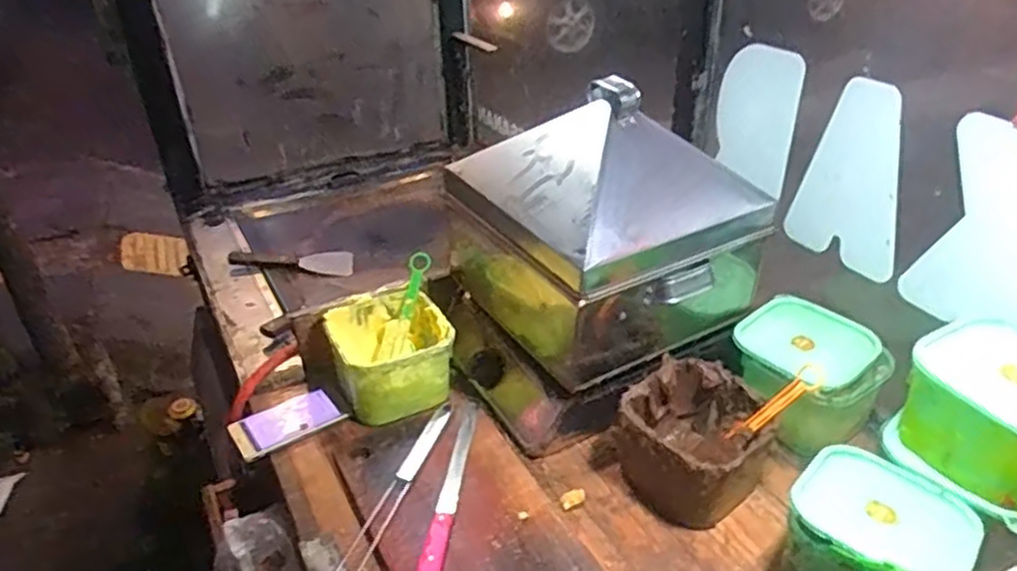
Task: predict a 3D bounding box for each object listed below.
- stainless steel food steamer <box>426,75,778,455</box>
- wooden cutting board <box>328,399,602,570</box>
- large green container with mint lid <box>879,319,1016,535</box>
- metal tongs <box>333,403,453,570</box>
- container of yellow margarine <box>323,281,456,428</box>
[{"bbox_3d":[0.093,-0.046,0.905,0.333,0.346,0.324,-18,38,-24],"label":"stainless steel food steamer"},{"bbox_3d":[-0.058,0.241,0.778,0.194,0.020,0.308,-17,37,-22],"label":"wooden cutting board"},{"bbox_3d":[0.475,0.120,0.687,0.164,0.110,0.148,-22,40,-28],"label":"large green container with mint lid"},{"bbox_3d":[-0.123,0.229,0.793,0.035,0.018,0.295,13,37,19],"label":"metal tongs"},{"bbox_3d":[-0.159,0.088,0.939,0.148,0.090,0.161,-16,37,-21],"label":"container of yellow margarine"}]

